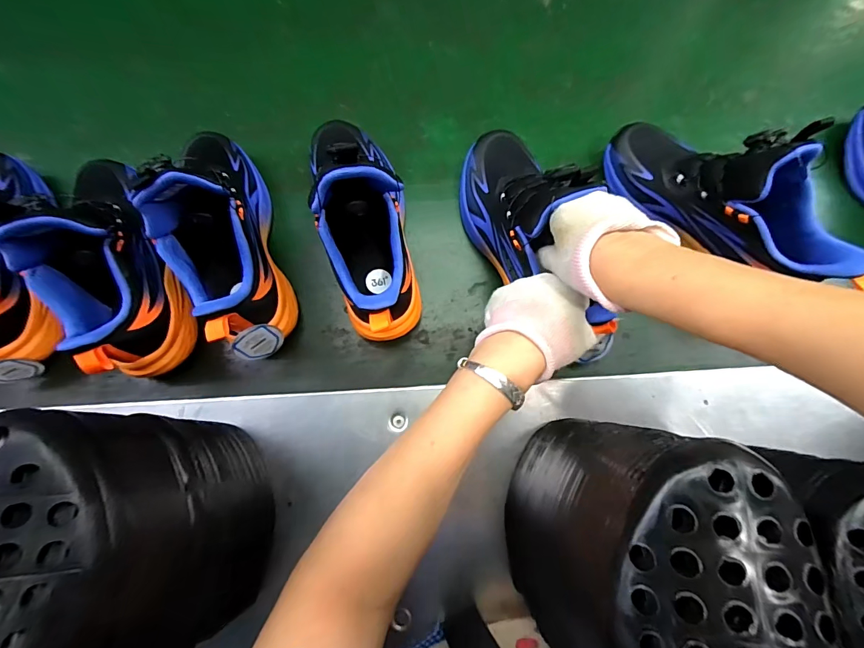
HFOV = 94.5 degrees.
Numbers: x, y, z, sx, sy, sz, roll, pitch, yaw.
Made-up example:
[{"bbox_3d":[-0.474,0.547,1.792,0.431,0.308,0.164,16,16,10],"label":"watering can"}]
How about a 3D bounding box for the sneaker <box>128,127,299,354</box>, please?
[{"bbox_3d":[-0.207,-0.092,0.386,0.083,0.156,0.244,-17,79,-4],"label":"sneaker"}]

